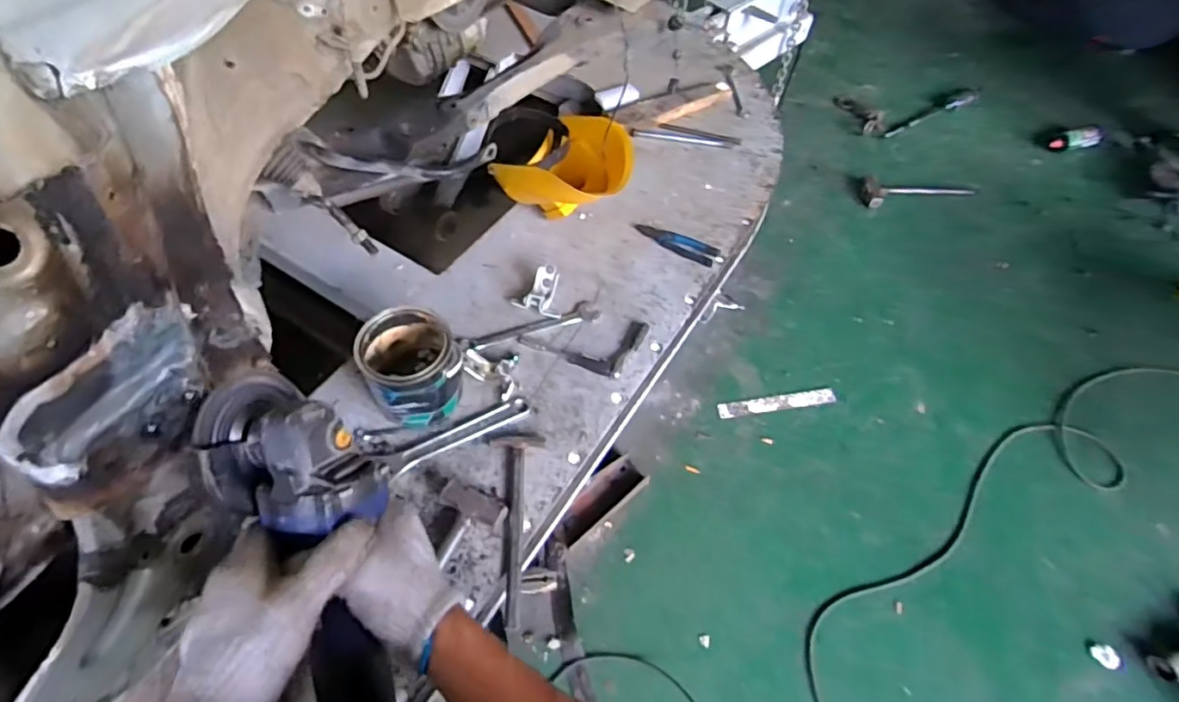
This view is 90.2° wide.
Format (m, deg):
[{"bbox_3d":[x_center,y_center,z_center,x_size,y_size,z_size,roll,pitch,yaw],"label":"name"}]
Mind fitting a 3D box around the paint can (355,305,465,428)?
[{"bbox_3d":[-0.311,0.029,1.035,0.149,0.151,0.160,1,56,-2],"label":"paint can"}]

